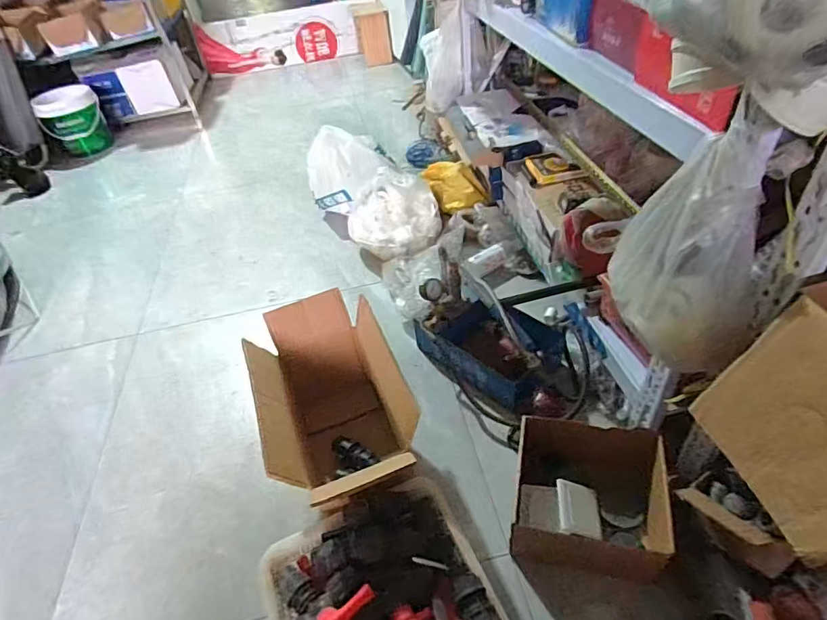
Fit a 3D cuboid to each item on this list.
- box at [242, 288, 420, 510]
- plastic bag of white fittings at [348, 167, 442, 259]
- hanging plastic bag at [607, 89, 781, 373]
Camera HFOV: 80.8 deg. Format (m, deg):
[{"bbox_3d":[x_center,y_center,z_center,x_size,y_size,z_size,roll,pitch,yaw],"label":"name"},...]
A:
[{"bbox_3d":[-0.152,0.199,0.954,0.244,0.281,0.424,-19,43,-11],"label":"box"},{"bbox_3d":[-0.065,-0.308,1.465,0.272,0.194,0.278,-12,42,-4],"label":"plastic bag of white fittings"},{"bbox_3d":[0.372,-0.093,0.640,0.132,0.295,0.184,-9,42,-1],"label":"hanging plastic bag"}]

